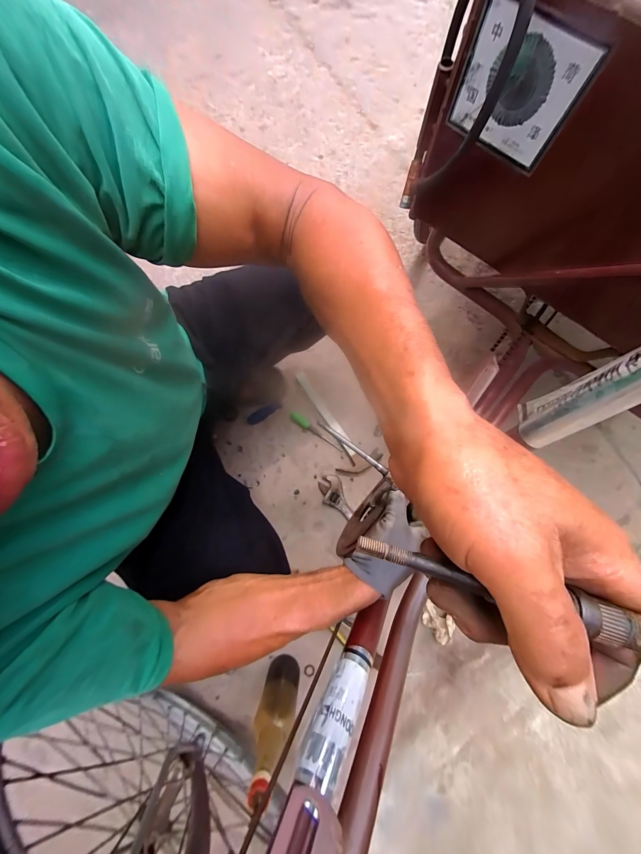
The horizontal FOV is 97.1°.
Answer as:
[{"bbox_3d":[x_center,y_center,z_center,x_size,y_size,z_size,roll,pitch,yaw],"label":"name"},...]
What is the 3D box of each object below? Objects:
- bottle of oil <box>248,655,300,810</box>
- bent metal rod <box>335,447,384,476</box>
[{"bbox_3d":[-0.087,0.543,0.526,0.069,0.251,0.072,17,78,3],"label":"bottle of oil"},{"bbox_3d":[0.110,0.106,0.766,0.130,0.015,0.045,-27,73,-2],"label":"bent metal rod"}]

